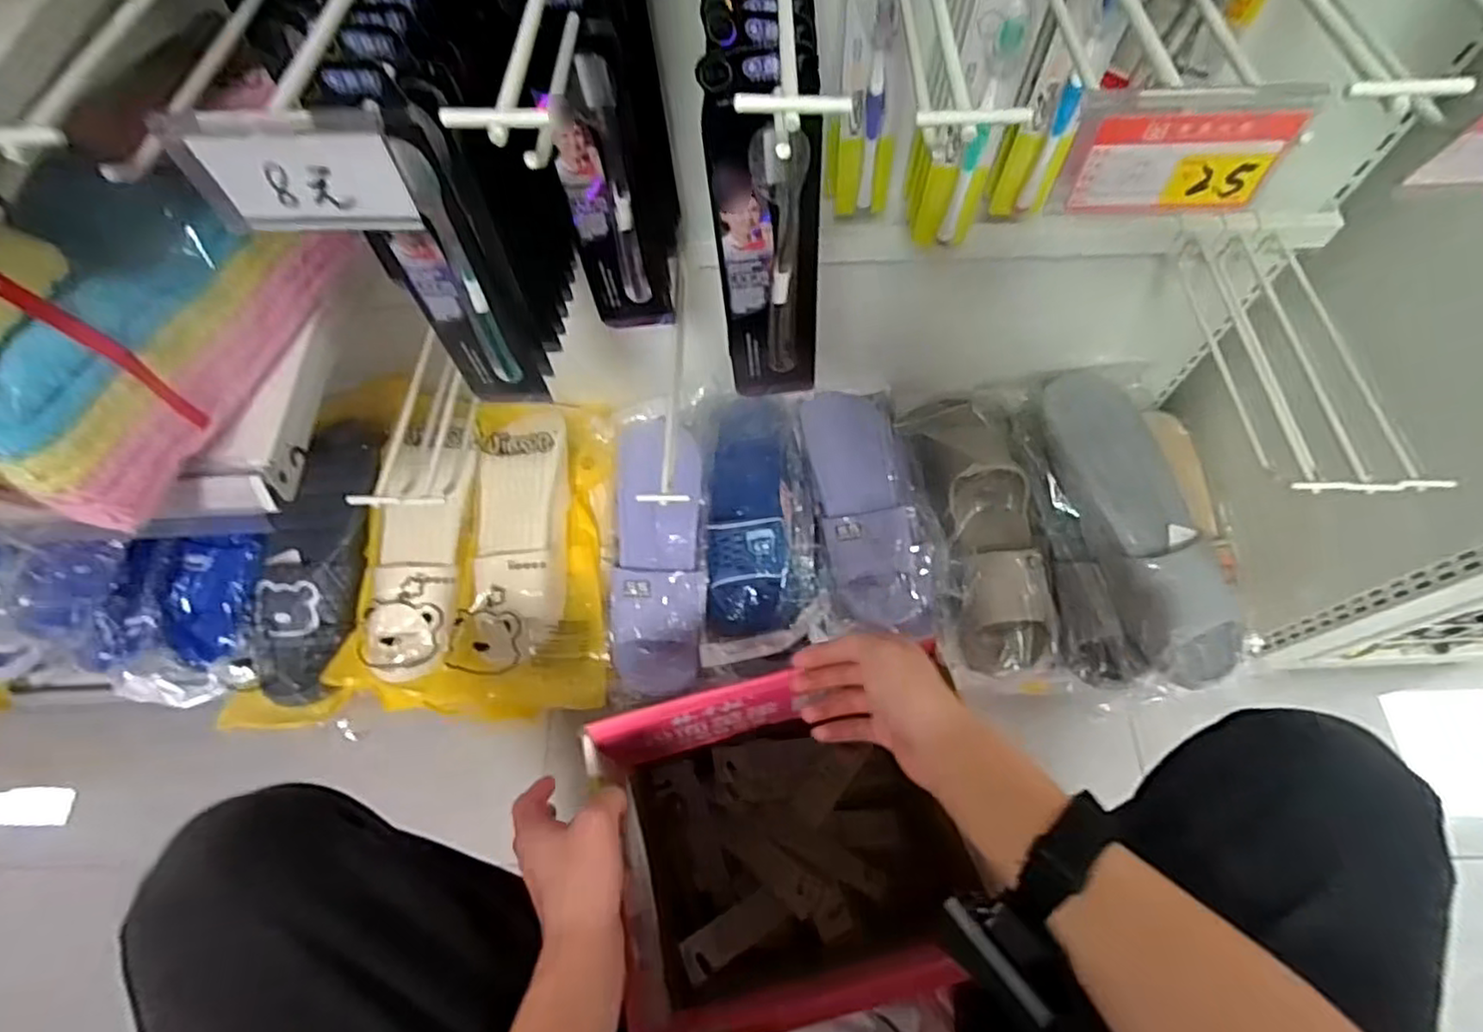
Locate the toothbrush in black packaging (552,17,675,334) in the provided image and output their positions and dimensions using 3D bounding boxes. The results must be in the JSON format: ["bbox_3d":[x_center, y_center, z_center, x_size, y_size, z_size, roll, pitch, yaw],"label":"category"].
[{"bbox_3d":[-0.085,-0.202,0.453,0.054,0.208,0.027,-21,66,-7],"label":"toothbrush in black packaging"}]

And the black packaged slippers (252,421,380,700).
[{"bbox_3d":[-0.501,0.043,0.818,0.126,0.058,0.341,-4,65,1],"label":"black packaged slippers"}]

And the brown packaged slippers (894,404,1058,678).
[{"bbox_3d":[0.304,0.009,0.860,0.126,0.075,0.359,-9,65,-2],"label":"brown packaged slippers"}]

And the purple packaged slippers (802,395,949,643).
[{"bbox_3d":[0.163,-0.015,0.870,0.140,0.064,0.315,-10,65,-2],"label":"purple packaged slippers"}]

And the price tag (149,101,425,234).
[{"bbox_3d":[-0.167,-0.128,0.260,0.076,0.047,0.007,-3,56,-1],"label":"price tag"}]

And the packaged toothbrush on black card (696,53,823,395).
[{"bbox_3d":[0.017,-0.146,0.393,0.059,0.211,0.027,-7,65,-1],"label":"packaged toothbrush on black card"}]

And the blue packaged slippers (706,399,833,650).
[{"bbox_3d":[0.024,-0.008,0.844,0.135,0.068,0.305,-3,65,1],"label":"blue packaged slippers"}]

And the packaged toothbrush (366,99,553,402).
[{"bbox_3d":[-0.173,-0.140,0.411,0.061,0.201,0.027,10,66,7],"label":"packaged toothbrush"}]

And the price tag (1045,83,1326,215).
[{"bbox_3d":[0.158,-0.132,0.252,0.079,0.045,0.008,-1,58,3],"label":"price tag"}]

